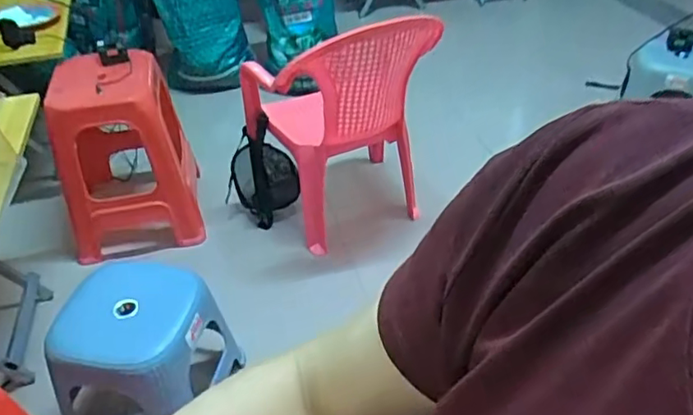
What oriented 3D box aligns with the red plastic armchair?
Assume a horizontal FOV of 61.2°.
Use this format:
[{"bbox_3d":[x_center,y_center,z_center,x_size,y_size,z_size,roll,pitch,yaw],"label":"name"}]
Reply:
[{"bbox_3d":[-0.013,-0.231,1.564,0.410,0.637,0.401,-23,43,-24],"label":"red plastic armchair"}]

